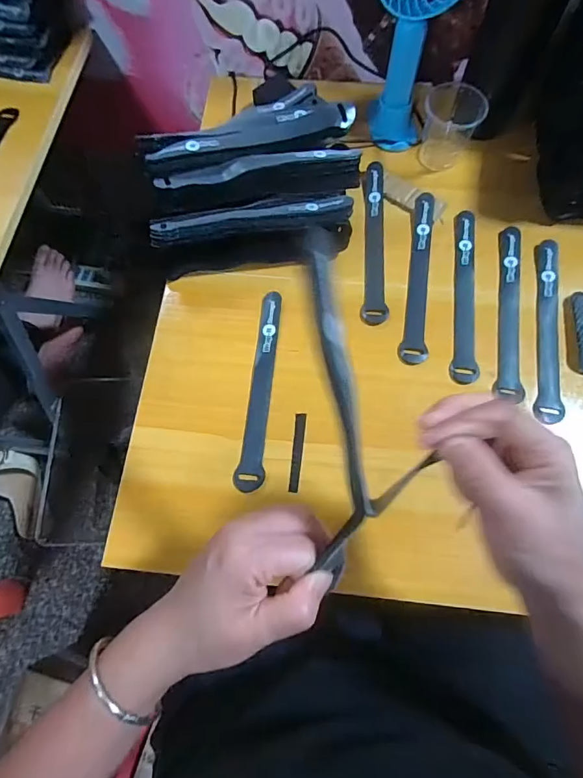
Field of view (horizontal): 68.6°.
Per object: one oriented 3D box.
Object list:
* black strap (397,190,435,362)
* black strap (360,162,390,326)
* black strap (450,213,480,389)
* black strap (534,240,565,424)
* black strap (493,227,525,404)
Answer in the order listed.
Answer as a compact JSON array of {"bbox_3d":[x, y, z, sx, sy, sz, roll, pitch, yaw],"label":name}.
[{"bbox_3d":[0.134,-0.121,0.448,0.024,0.007,0.206,9,71,5],"label":"black strap"},{"bbox_3d":[0.093,-0.163,0.468,0.026,0.009,0.207,5,71,3],"label":"black strap"},{"bbox_3d":[0.180,-0.101,0.442,0.023,0.005,0.206,8,71,4],"label":"black strap"},{"bbox_3d":[0.257,-0.066,0.428,0.024,0.006,0.203,11,72,5],"label":"black strap"},{"bbox_3d":[0.223,-0.084,0.433,0.026,0.004,0.195,11,72,5],"label":"black strap"}]

